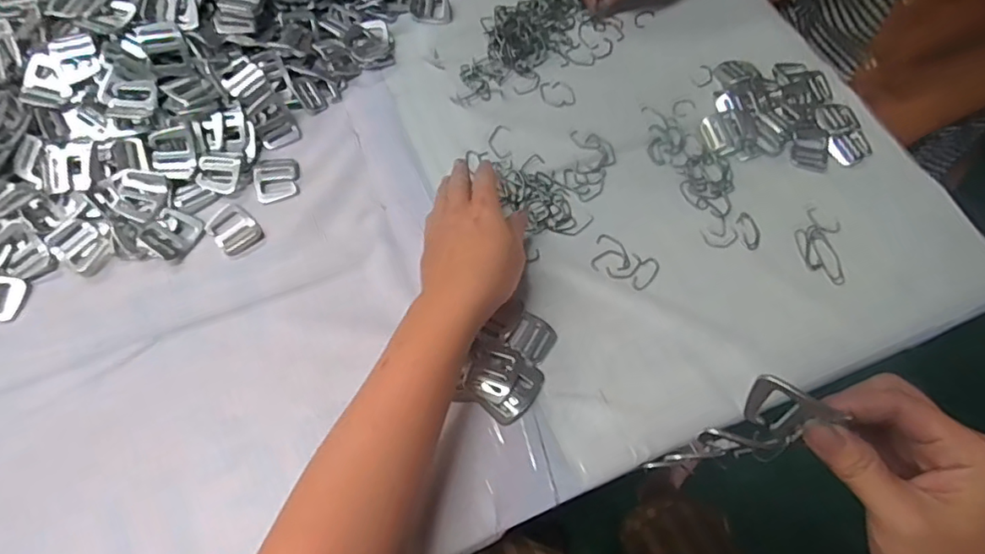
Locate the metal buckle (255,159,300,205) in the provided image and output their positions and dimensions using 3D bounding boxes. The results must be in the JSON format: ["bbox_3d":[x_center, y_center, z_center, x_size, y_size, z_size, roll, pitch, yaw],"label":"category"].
[{"bbox_3d":[-0.193,-0.088,0.508,0.038,0.004,0.044,-11,66,-10],"label":"metal buckle"}]

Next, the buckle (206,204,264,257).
[{"bbox_3d":[-0.222,-0.041,0.486,0.035,0.004,0.046,-37,72,-20],"label":"buckle"}]

